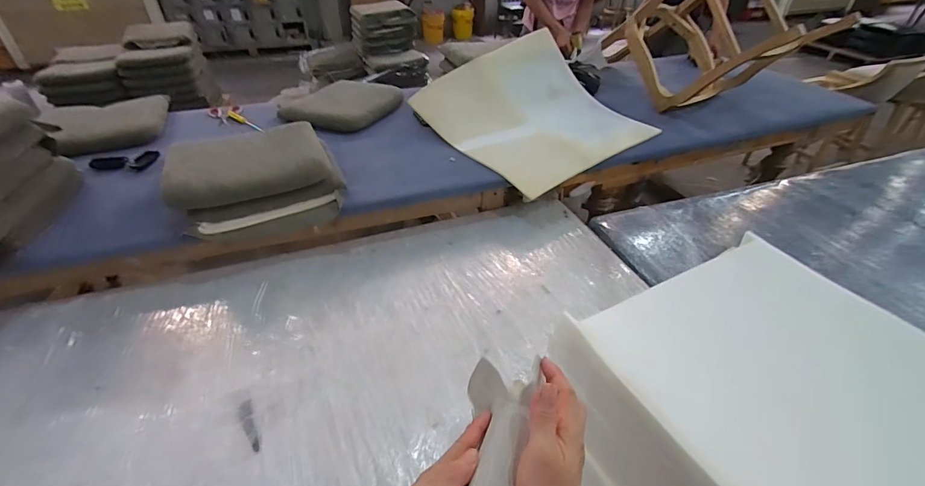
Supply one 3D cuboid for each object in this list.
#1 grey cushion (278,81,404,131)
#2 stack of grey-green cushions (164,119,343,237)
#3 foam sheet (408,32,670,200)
[{"bbox_3d":[-0.509,-0.599,1.812,0.369,0.071,0.442,18,41,20],"label":"grey cushion"},{"bbox_3d":[-0.645,-0.198,1.335,0.463,0.214,0.367,-18,42,-22],"label":"stack of grey-green cushions"},{"bbox_3d":[0.251,-0.503,1.662,0.616,0.172,0.699,-32,66,-15],"label":"foam sheet"}]

